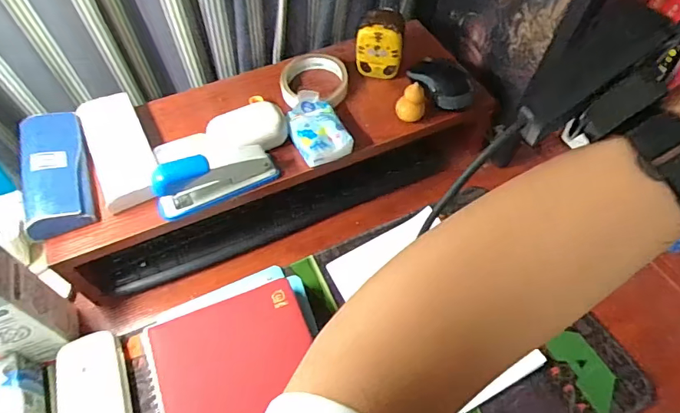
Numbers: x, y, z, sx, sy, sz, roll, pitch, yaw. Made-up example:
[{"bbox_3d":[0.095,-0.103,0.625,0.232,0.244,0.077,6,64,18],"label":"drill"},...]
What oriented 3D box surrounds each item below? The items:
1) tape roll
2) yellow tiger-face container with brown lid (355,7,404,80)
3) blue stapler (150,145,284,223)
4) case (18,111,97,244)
[{"bbox_3d":[-0.032,-0.158,0.579,0.083,0.017,0.084,-1,55,1],"label":"tape roll"},{"bbox_3d":[0.051,-0.203,0.575,0.055,0.069,0.049,9,56,9],"label":"yellow tiger-face container with brown lid"},{"bbox_3d":[-0.132,-0.032,0.488,0.124,0.068,0.035,-25,58,-14],"label":"blue stapler"},{"bbox_3d":[-0.308,-0.042,0.500,0.063,0.039,0.179,-21,57,-12],"label":"case"}]

